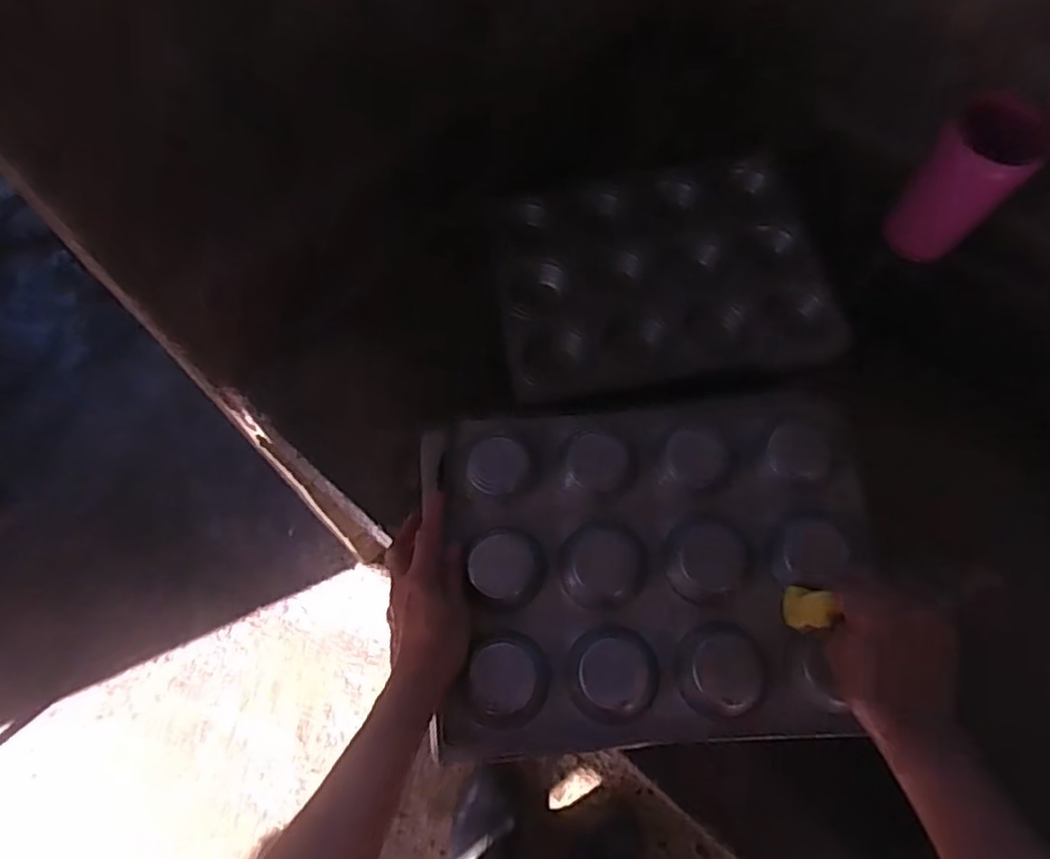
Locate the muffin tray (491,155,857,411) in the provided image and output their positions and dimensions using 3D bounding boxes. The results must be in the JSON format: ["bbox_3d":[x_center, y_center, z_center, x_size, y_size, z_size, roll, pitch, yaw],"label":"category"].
[{"bbox_3d":[0.134,-0.153,0.673,0.313,0.026,0.238,-10,68,-3],"label":"muffin tray"}]

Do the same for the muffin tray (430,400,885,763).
[{"bbox_3d":[0.094,0.099,0.504,0.317,0.033,0.246,-5,67,-1],"label":"muffin tray"}]

